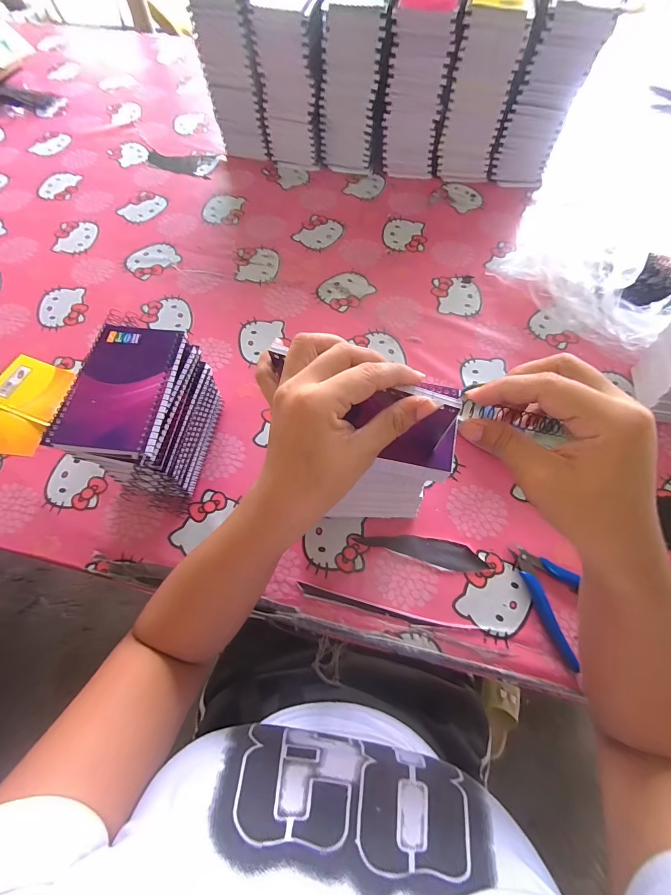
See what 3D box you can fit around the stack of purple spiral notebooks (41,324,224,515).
[{"bbox_3d":[-0.196,-0.019,0.387,0.094,0.142,0.155,8,66,3],"label":"stack of purple spiral notebooks"}]

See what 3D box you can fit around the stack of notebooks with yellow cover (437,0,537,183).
[{"bbox_3d":[0.237,-0.583,0.591,0.092,0.218,0.120,14,67,6],"label":"stack of notebooks with yellow cover"}]

